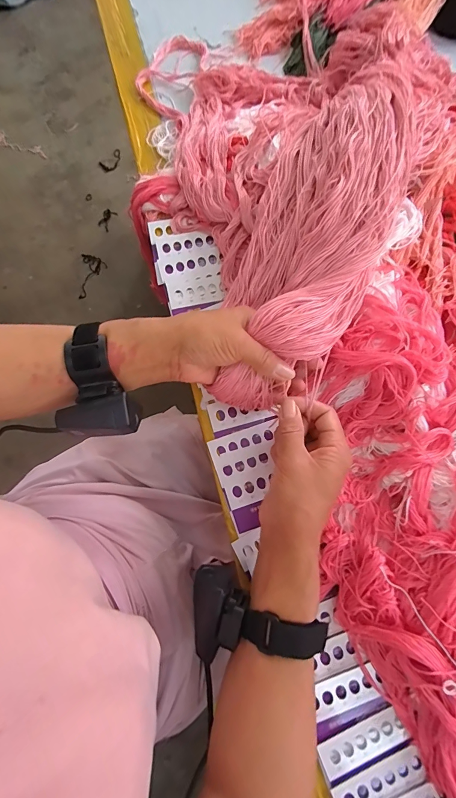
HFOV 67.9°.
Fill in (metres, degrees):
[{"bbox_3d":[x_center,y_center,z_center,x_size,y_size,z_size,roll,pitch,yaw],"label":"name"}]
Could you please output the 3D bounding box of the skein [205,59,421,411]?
[{"bbox_3d":[0.073,-0.159,0.342,0.155,0.086,0.349,21,88,5],"label":"skein"}]

